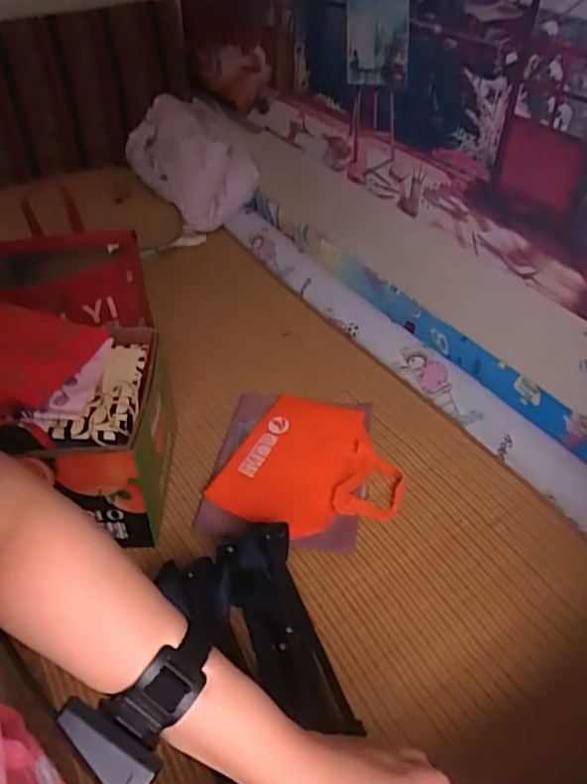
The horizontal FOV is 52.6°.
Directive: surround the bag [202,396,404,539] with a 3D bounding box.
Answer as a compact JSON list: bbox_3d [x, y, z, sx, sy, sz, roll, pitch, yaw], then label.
[{"bbox_3d":[0.042,0.135,1.115,0.328,0.048,0.292,14,58,17],"label":"bag"}]

